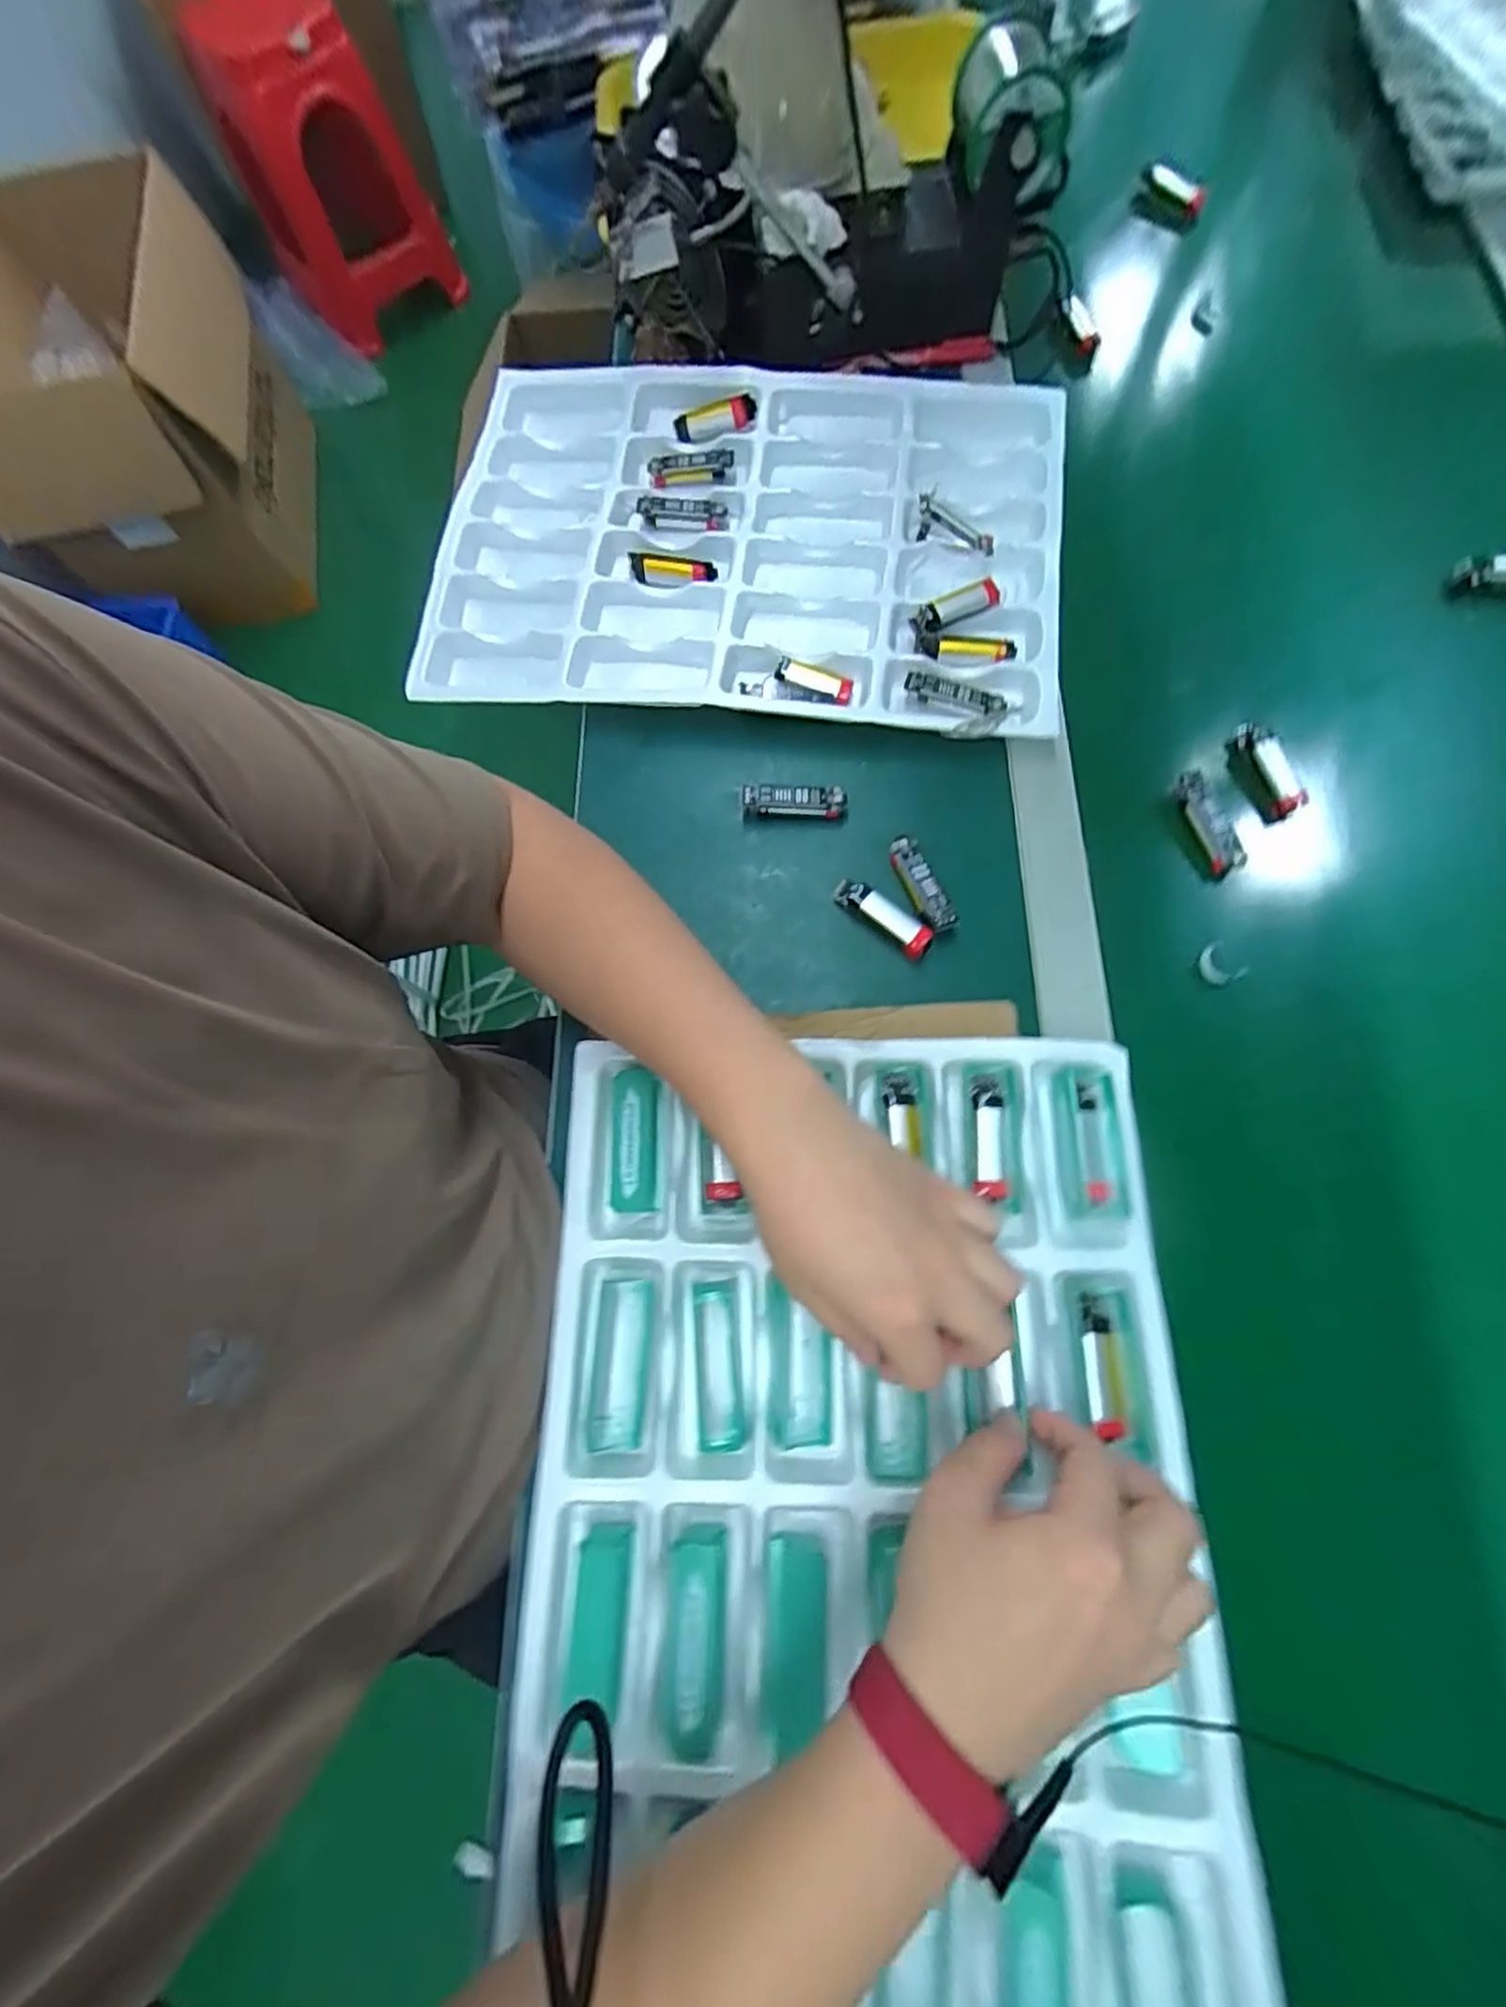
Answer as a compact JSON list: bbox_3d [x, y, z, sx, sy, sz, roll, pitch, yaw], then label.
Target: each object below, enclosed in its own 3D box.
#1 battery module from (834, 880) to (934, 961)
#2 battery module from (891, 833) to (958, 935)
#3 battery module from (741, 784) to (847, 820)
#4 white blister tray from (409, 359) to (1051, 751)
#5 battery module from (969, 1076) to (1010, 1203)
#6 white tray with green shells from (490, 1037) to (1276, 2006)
[{"bbox_3d":[0.083,-0.056,0.439,0.068,0.020,0.022,42,80,14],"label":"battery module"},{"bbox_3d":[0.105,-0.075,0.438,0.019,0.011,0.067,-19,73,-2],"label":"battery module"},{"bbox_3d":[0.026,-0.133,0.466,0.068,0.022,0.015,3,74,5],"label":"battery module"},{"bbox_3d":[-0.007,-0.349,0.517,0.448,0.020,0.310,7,74,6],"label":"white blister tray"},{"bbox_3d":[0.130,0.074,0.386,0.016,0.009,0.065,2,73,5],"label":"battery module"},{"bbox_3d":[0.051,0.245,0.346,0.314,0.031,0.453,0,73,2],"label":"white tray with green shells"}]

